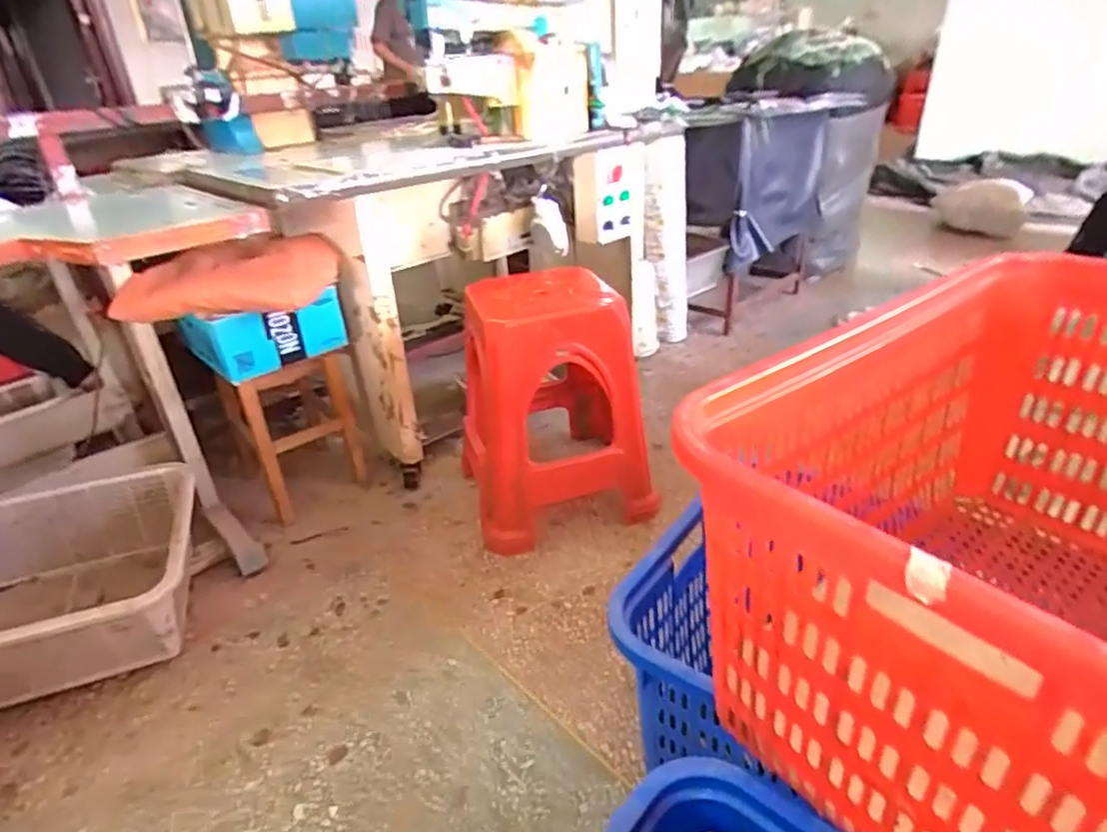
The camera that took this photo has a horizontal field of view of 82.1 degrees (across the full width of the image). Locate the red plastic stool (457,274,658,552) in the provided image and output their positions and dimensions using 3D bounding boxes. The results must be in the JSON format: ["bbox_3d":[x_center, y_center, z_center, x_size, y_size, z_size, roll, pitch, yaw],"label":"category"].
[{"bbox_3d":[-0.021,-0.029,1.455,0.382,0.508,0.364,-12,31,-11],"label":"red plastic stool"}]

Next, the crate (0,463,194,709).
[{"bbox_3d":[-0.966,0.334,1.186,0.566,0.189,0.439,-14,31,-15],"label":"crate"}]

